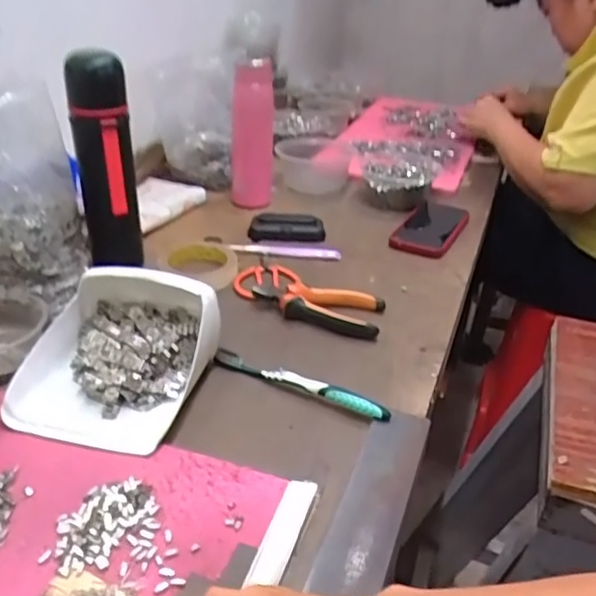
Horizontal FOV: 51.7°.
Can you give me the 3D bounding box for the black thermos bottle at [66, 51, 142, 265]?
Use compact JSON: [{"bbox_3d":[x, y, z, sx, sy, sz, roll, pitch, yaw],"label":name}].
[{"bbox_3d":[-0.222,-0.154,0.712,0.064,0.236,0.055,-5,33,-16],"label":"black thermos bottle"}]

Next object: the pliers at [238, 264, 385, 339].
[{"bbox_3d":[0.012,-0.007,0.725,0.194,0.022,0.086,21,36,24],"label":"pliers"}]

